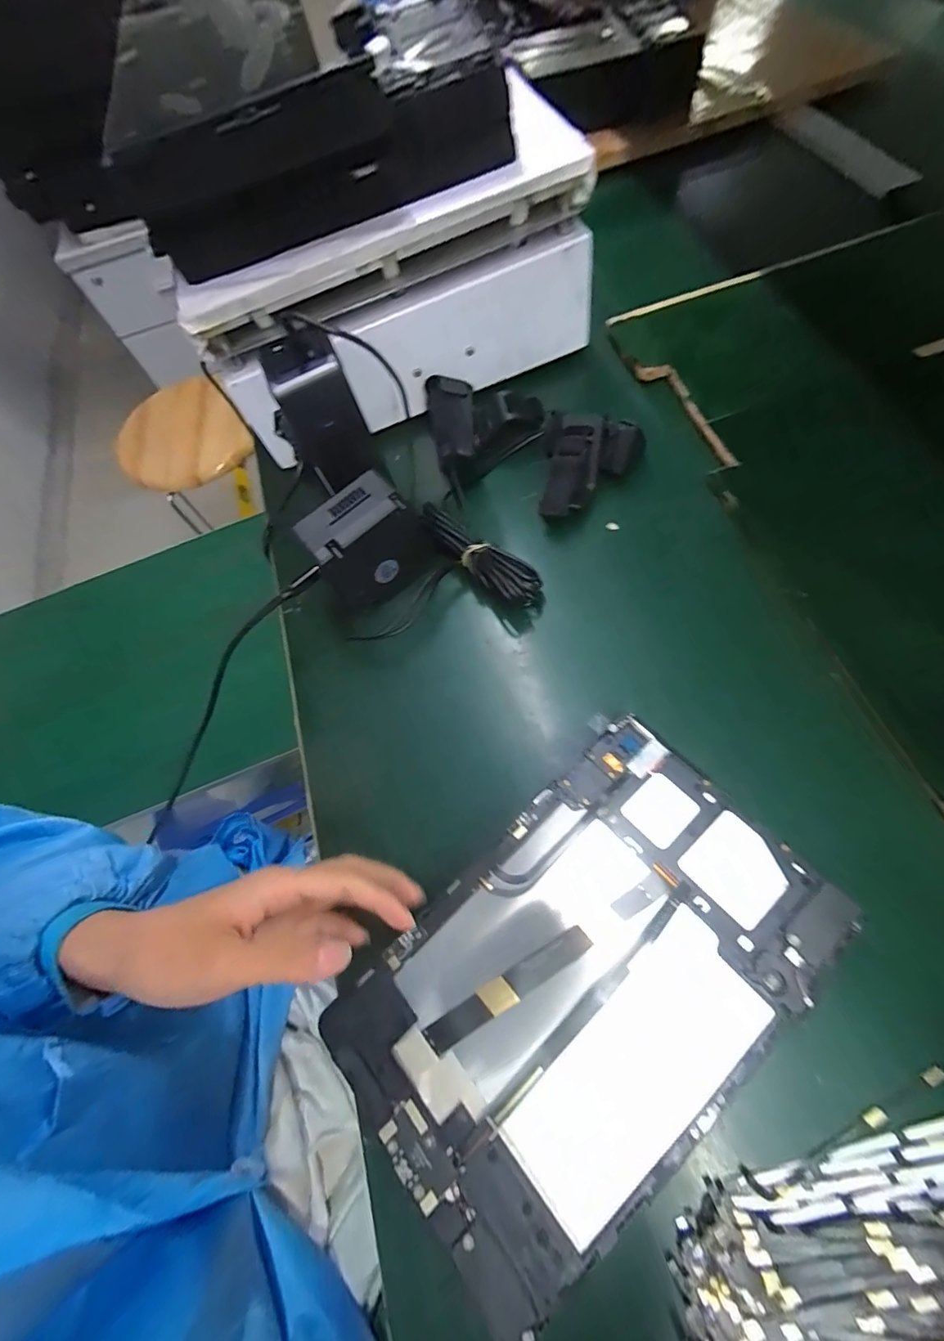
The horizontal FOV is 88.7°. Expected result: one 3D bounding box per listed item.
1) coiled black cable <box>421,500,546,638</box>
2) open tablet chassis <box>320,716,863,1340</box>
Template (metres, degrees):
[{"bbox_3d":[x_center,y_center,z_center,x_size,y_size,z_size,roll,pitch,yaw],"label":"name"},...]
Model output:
[{"bbox_3d":[0.007,-0.082,0.368,0.033,0.041,0.119,-43,68,-11],"label":"coiled black cable"},{"bbox_3d":[0.055,0.152,0.243,0.232,0.012,0.149,-42,65,-10],"label":"open tablet chassis"}]

